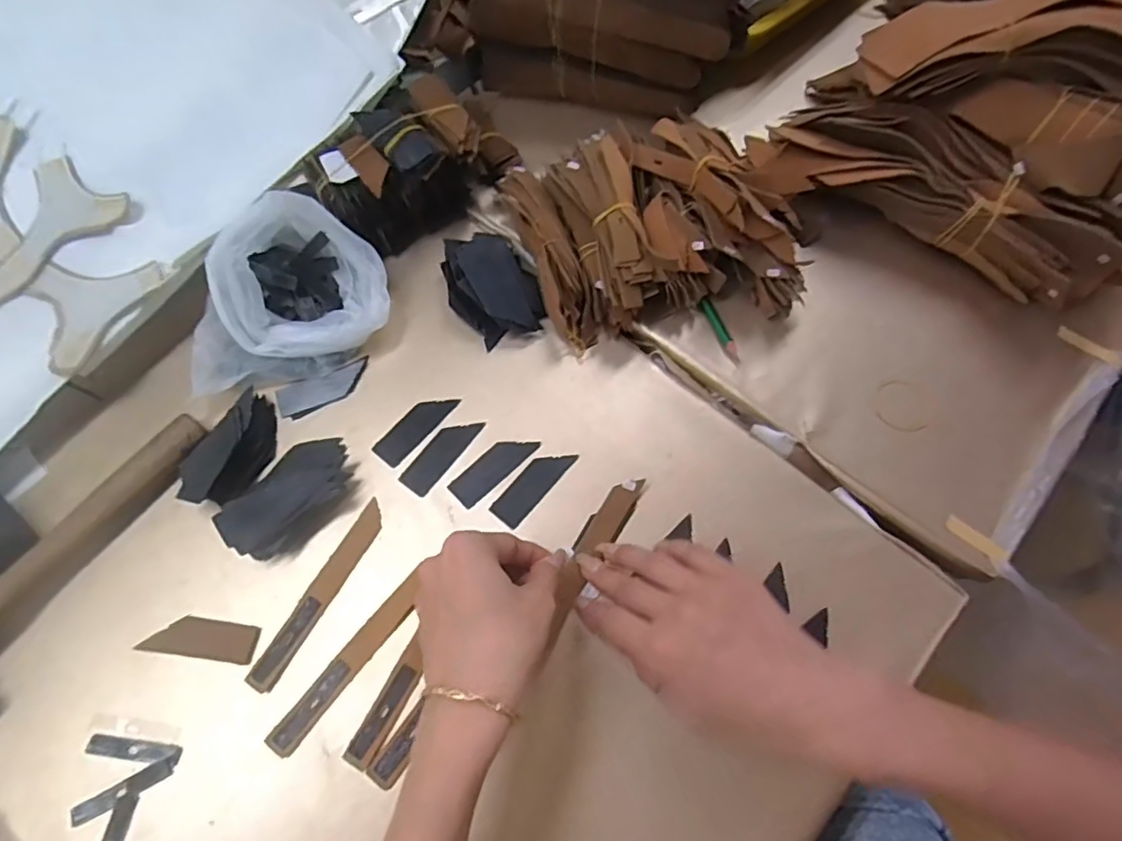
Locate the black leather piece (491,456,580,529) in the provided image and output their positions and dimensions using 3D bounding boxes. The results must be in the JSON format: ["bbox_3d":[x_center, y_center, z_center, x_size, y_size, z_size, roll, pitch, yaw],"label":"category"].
[{"bbox_3d":[-0.020,0.043,0.410,0.023,0.004,0.064,37,72,14],"label":"black leather piece"}]

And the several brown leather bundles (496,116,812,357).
[{"bbox_3d":[0.078,-0.147,0.447,0.210,0.073,0.170,-17,69,-7],"label":"several brown leather bundles"}]

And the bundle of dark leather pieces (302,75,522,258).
[{"bbox_3d":[-0.114,-0.203,0.471,0.155,0.077,0.086,-35,72,-13],"label":"bundle of dark leather pieces"}]

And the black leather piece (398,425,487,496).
[{"bbox_3d":[-0.083,0.022,0.413,0.024,0.004,0.063,35,72,13],"label":"black leather piece"}]

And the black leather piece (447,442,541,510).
[{"bbox_3d":[-0.046,0.031,0.407,0.063,0.004,0.022,-41,73,-15],"label":"black leather piece"}]

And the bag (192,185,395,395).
[{"bbox_3d":[-0.198,-0.093,0.422,0.142,0.074,0.111,-18,69,-7],"label":"bag"}]

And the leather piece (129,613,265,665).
[{"bbox_3d":[-0.221,0.134,0.368,0.068,0.004,0.023,7,68,3],"label":"leather piece"}]

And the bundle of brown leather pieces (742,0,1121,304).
[{"bbox_3d":[0.300,-0.210,0.441,0.285,0.121,0.196,22,69,9],"label":"bundle of brown leather pieces"}]

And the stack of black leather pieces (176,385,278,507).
[{"bbox_3d":[-0.223,0.018,0.404,0.048,0.023,0.081,14,68,6],"label":"stack of black leather pieces"}]

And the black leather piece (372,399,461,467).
[{"bbox_3d":[-0.103,0.004,0.424,0.023,0.004,0.064,38,73,14],"label":"black leather piece"}]

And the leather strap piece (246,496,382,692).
[{"bbox_3d":[-0.151,0.108,0.378,0.016,0.004,0.125,28,70,11],"label":"leather strap piece"}]

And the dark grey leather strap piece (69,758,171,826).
[{"bbox_3d":[-0.246,0.208,0.334,0.056,0.006,0.011,-27,70,-10],"label":"dark grey leather strap piece"}]

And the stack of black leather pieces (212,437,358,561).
[{"bbox_3d":[-0.179,0.045,0.390,0.056,0.034,0.085,40,73,15],"label":"stack of black leather pieces"}]

